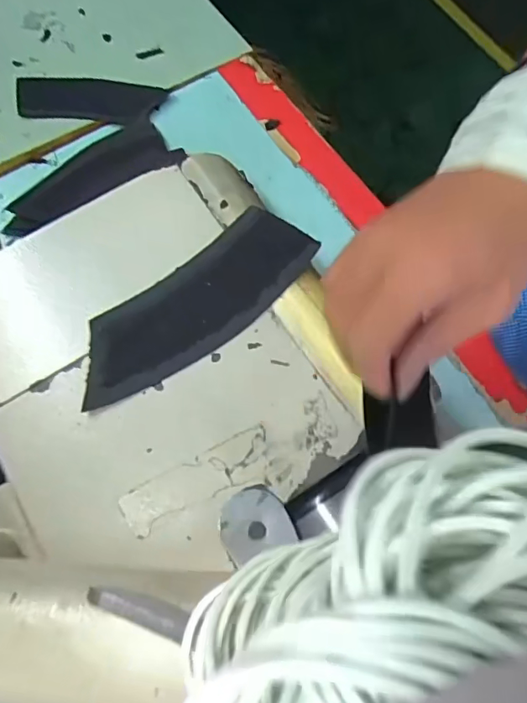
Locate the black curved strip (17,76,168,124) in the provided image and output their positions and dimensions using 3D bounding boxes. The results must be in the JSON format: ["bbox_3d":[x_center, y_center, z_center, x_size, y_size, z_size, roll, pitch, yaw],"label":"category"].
[{"bbox_3d":[-0.186,-0.272,0.525,0.153,0.008,0.064,8,71,4],"label":"black curved strip"}]

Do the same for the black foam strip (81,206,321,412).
[{"bbox_3d":[-0.040,-0.028,0.290,0.154,0.006,0.057,-37,74,-11],"label":"black foam strip"}]

